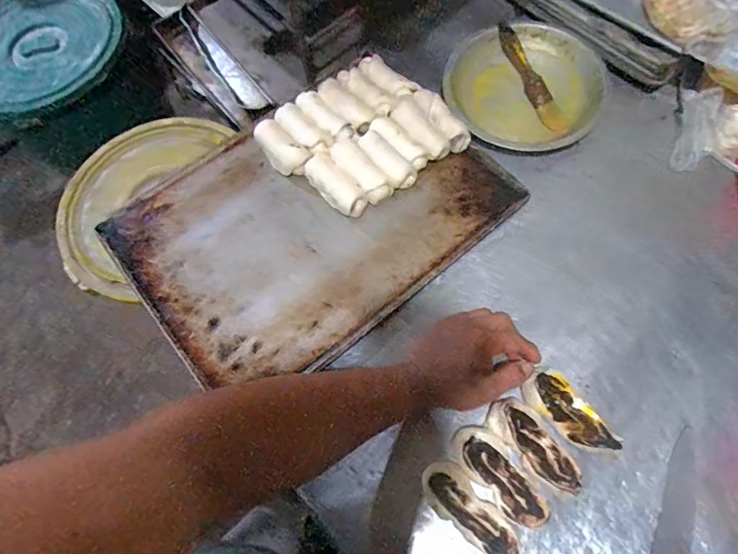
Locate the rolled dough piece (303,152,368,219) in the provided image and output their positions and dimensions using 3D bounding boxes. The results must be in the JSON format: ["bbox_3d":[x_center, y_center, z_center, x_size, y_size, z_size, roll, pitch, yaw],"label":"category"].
[{"bbox_3d":[-0.042,-0.114,0.596,0.044,0.029,0.095,-41,74,-13],"label":"rolled dough piece"}]

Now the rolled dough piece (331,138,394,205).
[{"bbox_3d":[-0.011,-0.135,0.597,0.036,0.029,0.095,-37,73,-12],"label":"rolled dough piece"}]

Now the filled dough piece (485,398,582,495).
[{"bbox_3d":[0.169,0.170,0.476,0.107,0.029,0.043,42,75,15],"label":"filled dough piece"}]

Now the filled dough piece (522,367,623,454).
[{"bbox_3d":[0.208,0.141,0.479,0.103,0.027,0.045,43,76,10],"label":"filled dough piece"}]

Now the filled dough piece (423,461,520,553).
[{"bbox_3d":[0.098,0.230,0.457,0.108,0.025,0.042,42,75,15],"label":"filled dough piece"}]

